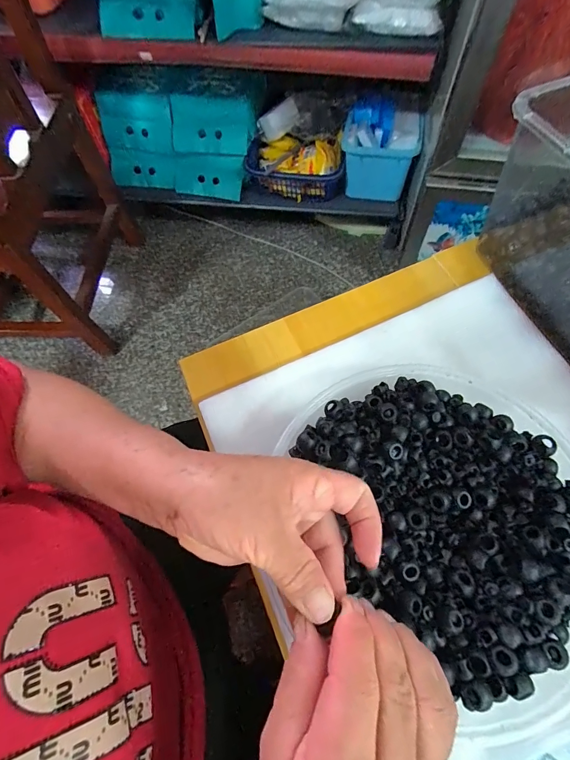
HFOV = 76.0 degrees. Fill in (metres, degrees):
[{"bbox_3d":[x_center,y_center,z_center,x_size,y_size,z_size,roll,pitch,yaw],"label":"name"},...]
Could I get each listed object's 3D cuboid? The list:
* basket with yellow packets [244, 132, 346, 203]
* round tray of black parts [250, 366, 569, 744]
[{"bbox_3d":[0.027,-0.619,1.050,0.269,0.090,0.204,-5,64,2],"label":"basket with yellow packets"},{"bbox_3d":[0.110,0.100,0.265,0.231,0.043,0.220,-2,65,4],"label":"round tray of black parts"}]

